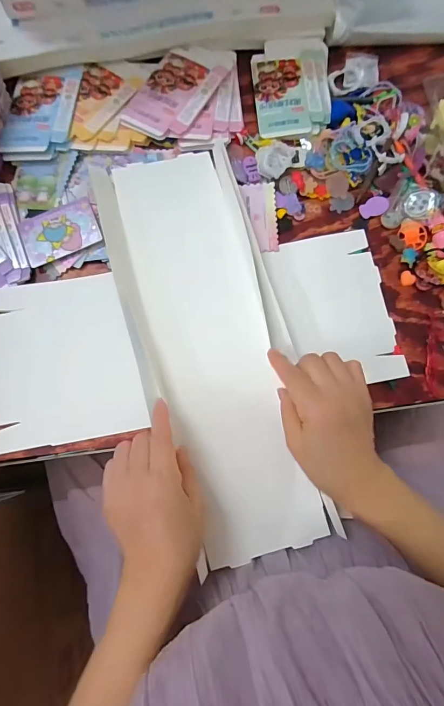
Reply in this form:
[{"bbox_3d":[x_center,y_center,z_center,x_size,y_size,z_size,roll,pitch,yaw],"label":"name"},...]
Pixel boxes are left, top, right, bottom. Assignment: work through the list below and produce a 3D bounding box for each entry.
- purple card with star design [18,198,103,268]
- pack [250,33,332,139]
[{"bbox_3d":[-0.190,-0.144,0.423,0.089,0.005,0.063,-19,79,0],"label":"purple card with star design"},{"bbox_3d":[0.093,-0.350,0.467,0.100,0.010,0.151,-4,79,-1],"label":"pack"}]

